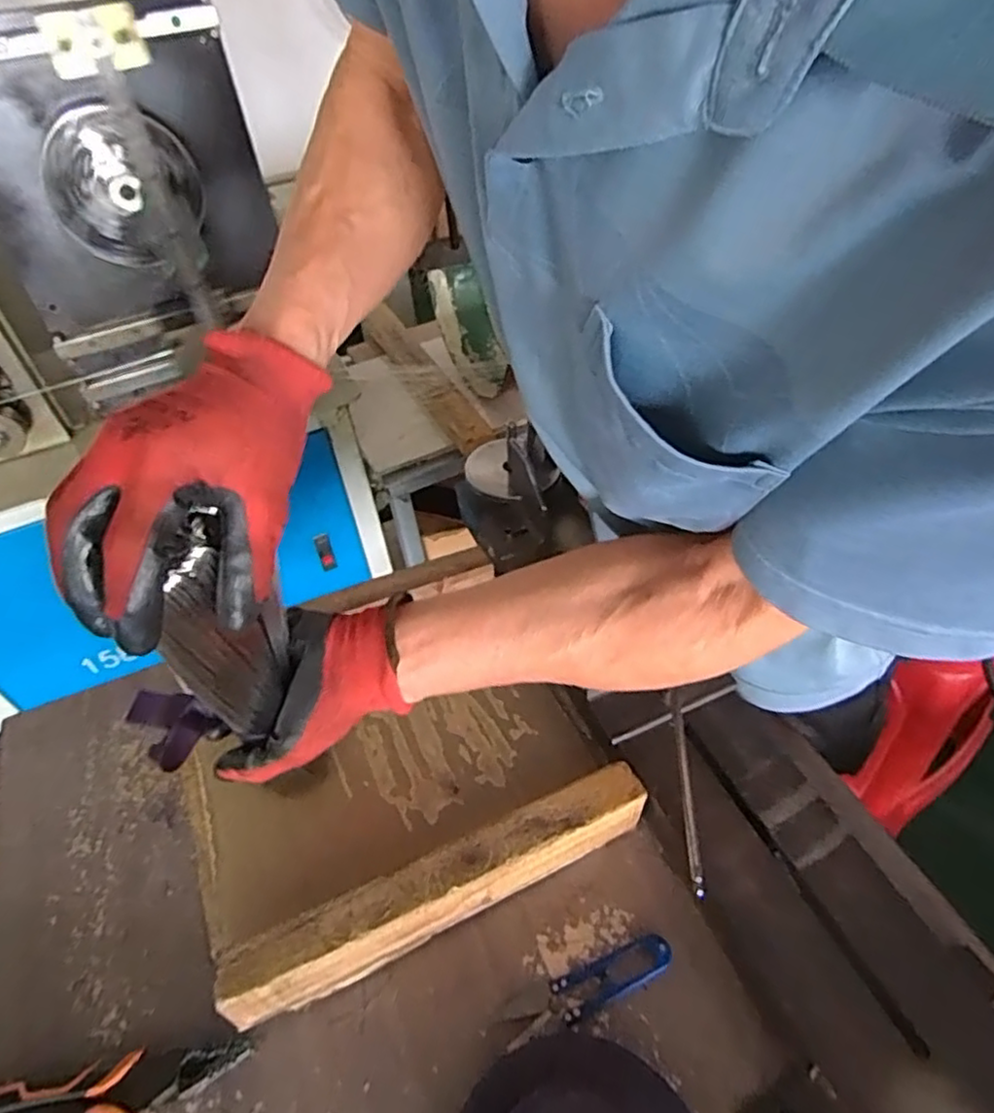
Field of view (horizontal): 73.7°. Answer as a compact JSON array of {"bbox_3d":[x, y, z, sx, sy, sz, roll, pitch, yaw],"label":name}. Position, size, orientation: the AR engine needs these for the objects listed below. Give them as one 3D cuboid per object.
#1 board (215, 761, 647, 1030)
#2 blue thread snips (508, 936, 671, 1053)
[{"bbox_3d":[-0.029,0.215,0.429,0.274,0.072,0.033,-22,48,-15],"label":"board"},{"bbox_3d":[0.057,0.269,0.414,0.112,0.008,0.025,-20,47,-13],"label":"blue thread snips"}]

